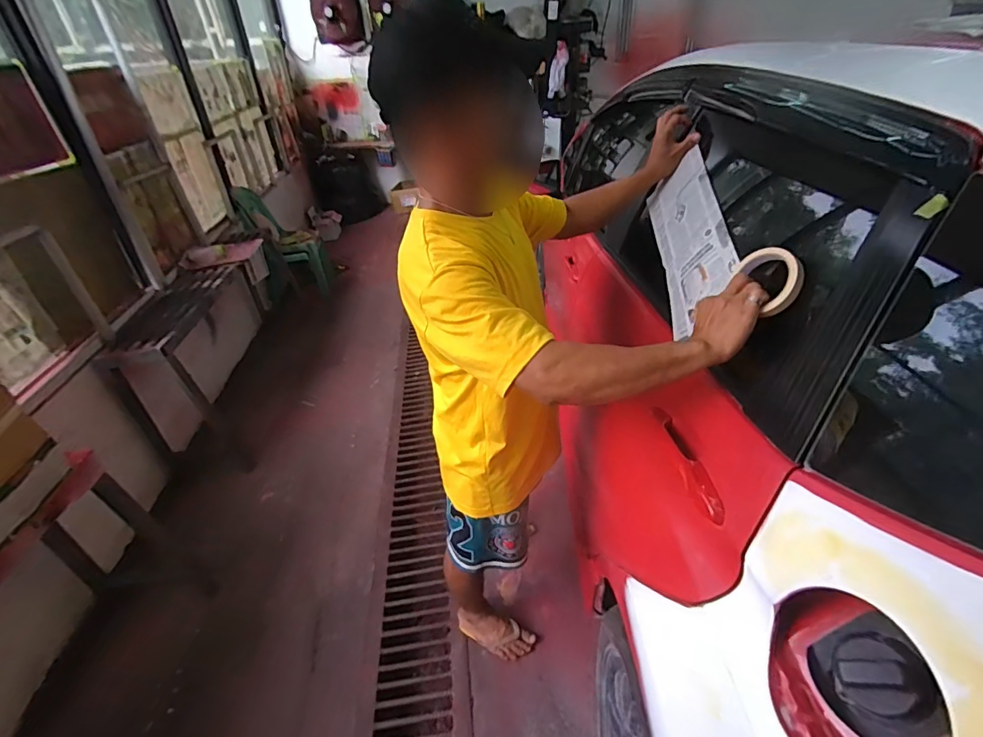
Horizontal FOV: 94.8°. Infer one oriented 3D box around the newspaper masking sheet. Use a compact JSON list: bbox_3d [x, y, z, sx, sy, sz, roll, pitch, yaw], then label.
[{"bbox_3d":[0.392,-0.274,0.906,0.011,0.161,0.457,18,51,-13],"label":"newspaper masking sheet"}]

